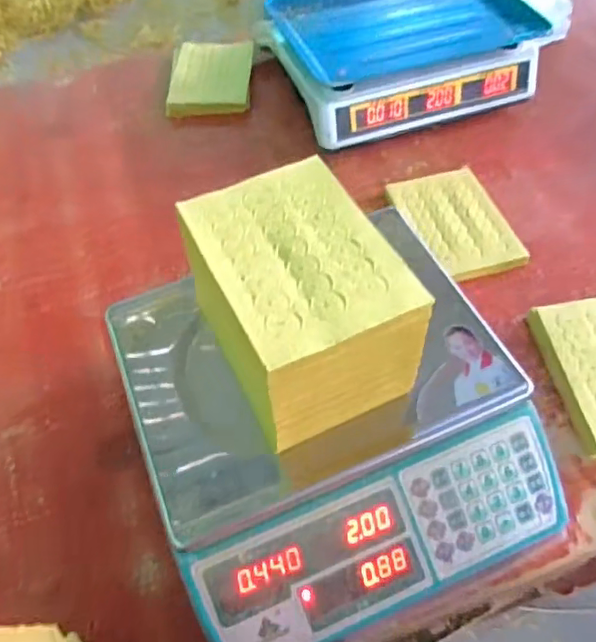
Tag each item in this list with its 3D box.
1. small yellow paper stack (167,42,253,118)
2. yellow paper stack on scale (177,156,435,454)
[{"bbox_3d":[-0.129,-0.367,0.870,0.116,0.028,0.157,0,56,2],"label":"small yellow paper stack"},{"bbox_3d":[0.000,-0.010,0.437,0.118,0.122,0.162,-23,58,-13],"label":"yellow paper stack on scale"}]

